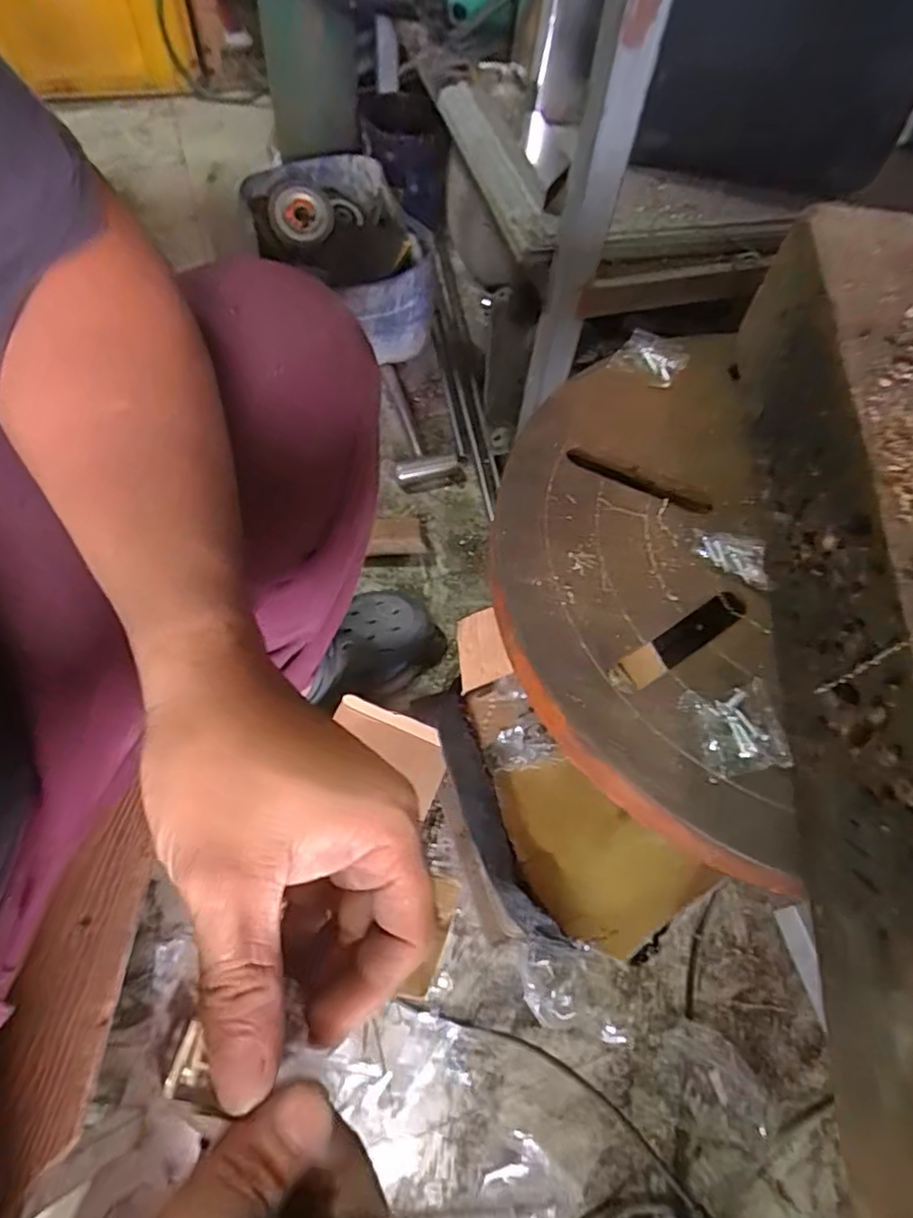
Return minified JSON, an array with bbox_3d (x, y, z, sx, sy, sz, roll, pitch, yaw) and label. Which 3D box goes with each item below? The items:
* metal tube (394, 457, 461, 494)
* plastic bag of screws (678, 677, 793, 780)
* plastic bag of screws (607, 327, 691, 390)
[{"bbox_3d":[-0.041,-0.214,0.972,0.108,0.034,0.047,-12,62,-10],"label":"metal tube"},{"bbox_3d":[0.115,0.048,0.255,0.037,0.006,0.036,-6,62,-9],"label":"plastic bag of screws"},{"bbox_3d":[0.110,-0.141,0.355,0.035,0.010,0.033,32,63,13],"label":"plastic bag of screws"}]

